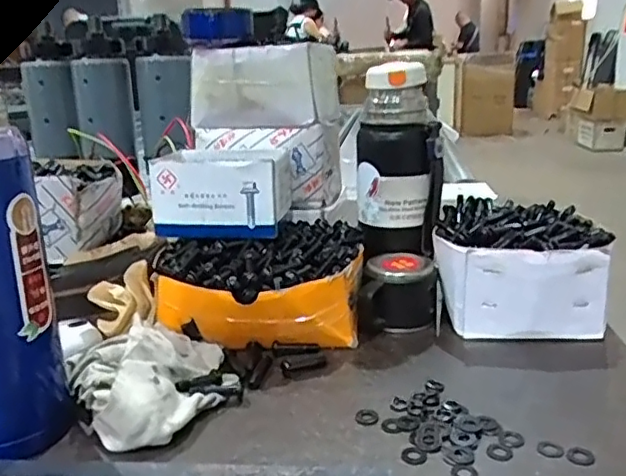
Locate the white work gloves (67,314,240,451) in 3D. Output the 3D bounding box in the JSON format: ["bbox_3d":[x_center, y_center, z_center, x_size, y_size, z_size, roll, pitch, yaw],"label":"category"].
[{"bbox_3d":[-0.114,0.099,0.448,0.111,0.039,0.122,-1,16,0],"label":"white work gloves"}]

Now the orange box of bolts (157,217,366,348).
[{"bbox_3d":[-0.045,0.041,0.557,0.182,0.084,0.143,-2,16,0],"label":"orange box of bolts"}]

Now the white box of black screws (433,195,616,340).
[{"bbox_3d":[0.190,0.025,0.568,0.143,0.090,0.142,2,17,12],"label":"white box of black screws"}]

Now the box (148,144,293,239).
[{"bbox_3d":[-0.082,-0.046,0.577,0.111,0.066,0.093,0,16,7],"label":"box"}]

